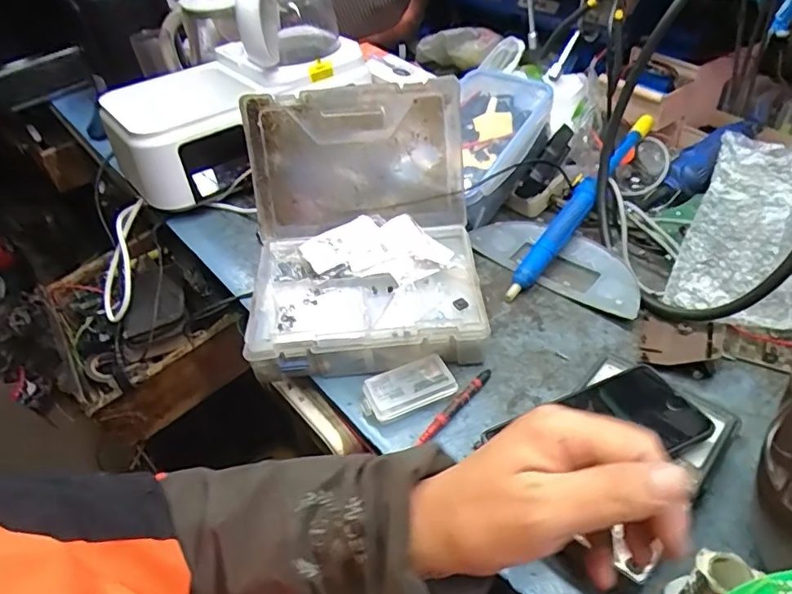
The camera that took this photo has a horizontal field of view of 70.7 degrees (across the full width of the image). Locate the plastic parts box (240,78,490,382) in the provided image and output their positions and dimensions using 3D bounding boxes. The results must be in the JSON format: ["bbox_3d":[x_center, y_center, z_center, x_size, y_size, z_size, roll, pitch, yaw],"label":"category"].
[{"bbox_3d":[-0.036,-0.077,0.565,0.227,0.171,0.235,-5,43,0],"label":"plastic parts box"}]

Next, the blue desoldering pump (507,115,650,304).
[{"bbox_3d":[0.221,-0.117,0.671,0.035,0.028,0.325,27,64,30],"label":"blue desoldering pump"}]

